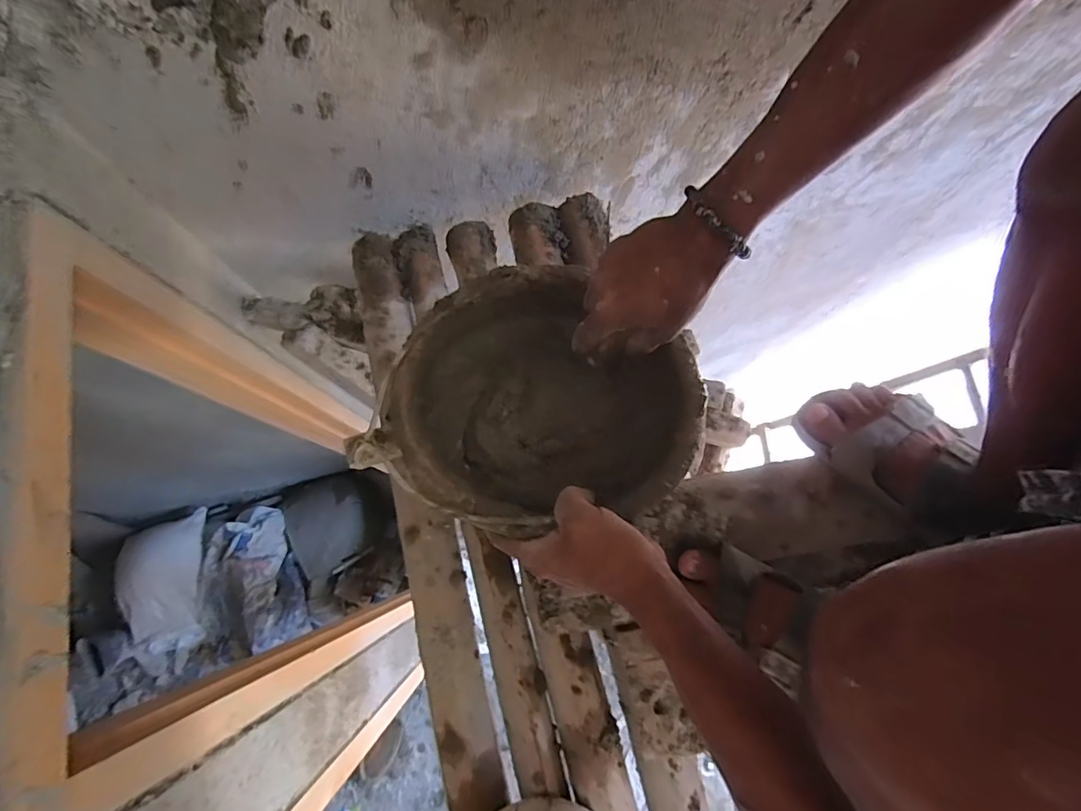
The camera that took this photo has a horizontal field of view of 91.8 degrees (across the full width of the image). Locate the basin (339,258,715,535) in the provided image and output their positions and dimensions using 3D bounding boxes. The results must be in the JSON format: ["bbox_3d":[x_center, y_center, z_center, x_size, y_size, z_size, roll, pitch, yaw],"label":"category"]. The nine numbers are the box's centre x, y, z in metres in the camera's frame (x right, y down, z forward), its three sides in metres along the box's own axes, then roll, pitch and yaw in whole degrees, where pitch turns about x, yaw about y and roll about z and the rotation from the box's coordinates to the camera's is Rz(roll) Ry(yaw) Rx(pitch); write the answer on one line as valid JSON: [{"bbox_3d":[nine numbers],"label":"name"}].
[{"bbox_3d":[0.005,-0.004,0.451,0.243,0.089,0.226,0,76,-1],"label":"basin"}]

